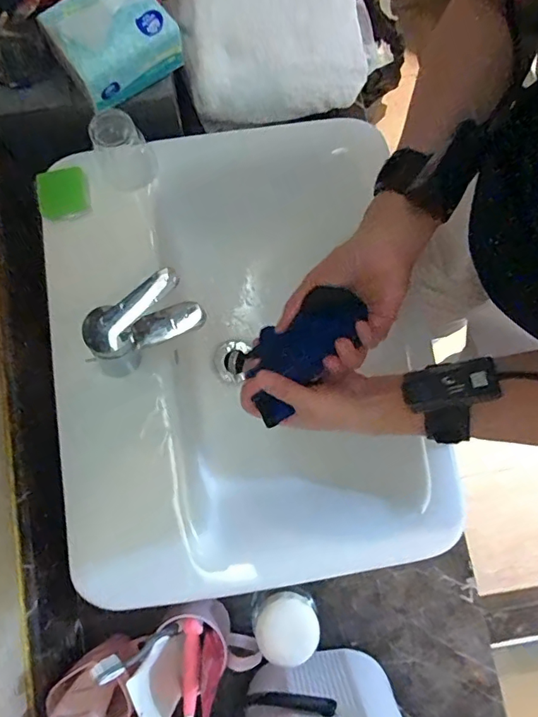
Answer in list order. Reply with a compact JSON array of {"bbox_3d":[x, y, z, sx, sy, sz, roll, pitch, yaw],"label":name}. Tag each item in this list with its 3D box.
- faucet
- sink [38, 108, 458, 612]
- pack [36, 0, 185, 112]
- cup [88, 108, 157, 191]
[{"bbox_3d":[-0.123,-0.031,0.508,0.110,0.130,0.046,-27,81,-4],"label":"faucet"},{"bbox_3d":[-0.032,-0.009,0.618,0.437,0.154,0.541,-9,80,-1],"label":"sink"},{"bbox_3d":[-0.175,-0.364,0.547,0.125,0.076,0.092,-36,82,-6],"label":"pack"},{"bbox_3d":[-0.170,-0.241,0.567,0.061,0.075,0.058,0,80,0],"label":"cup"}]

